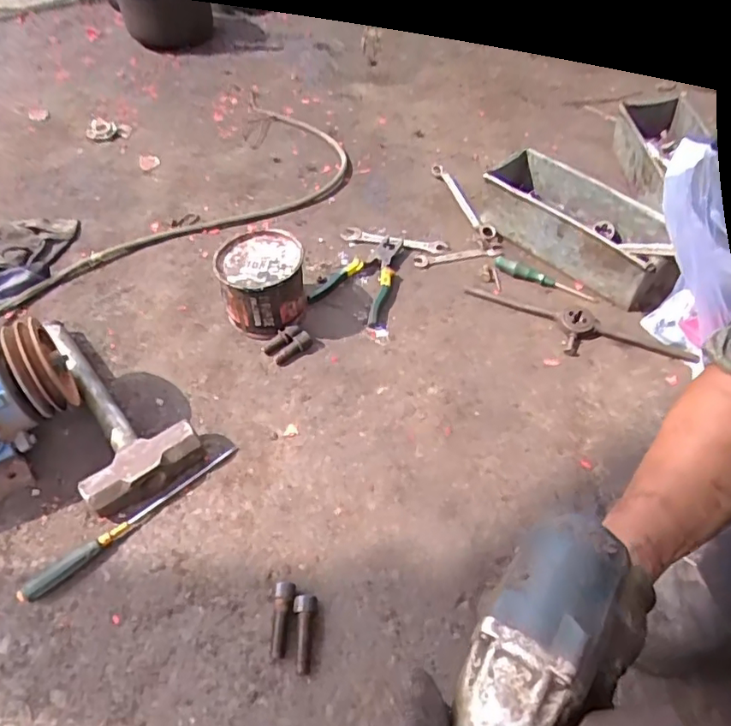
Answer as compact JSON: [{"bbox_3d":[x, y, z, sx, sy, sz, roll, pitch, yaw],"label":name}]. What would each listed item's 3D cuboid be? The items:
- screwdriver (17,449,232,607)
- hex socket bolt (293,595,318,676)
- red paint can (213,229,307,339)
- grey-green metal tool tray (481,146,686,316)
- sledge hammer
[{"bbox_3d":[-0.265,0.178,0.641,0.018,0.024,0.266,39,62,24],"label":"screwdriver"},{"bbox_3d":[-0.062,0.272,0.556,0.021,0.021,0.070,-1,50,-1],"label":"hex socket bolt"},{"bbox_3d":[-0.148,-0.114,0.806,0.120,0.100,0.122,-6,53,-4],"label":"red paint can"},{"bbox_3d":[0.337,-0.220,0.877,0.307,0.107,0.135,34,60,24],"label":"grey-green metal tool tray"},{"bbox_3d":[-0.350,0.045,0.720,0.136,0.050,0.315,-35,62,-23],"label":"sledge hammer"}]

